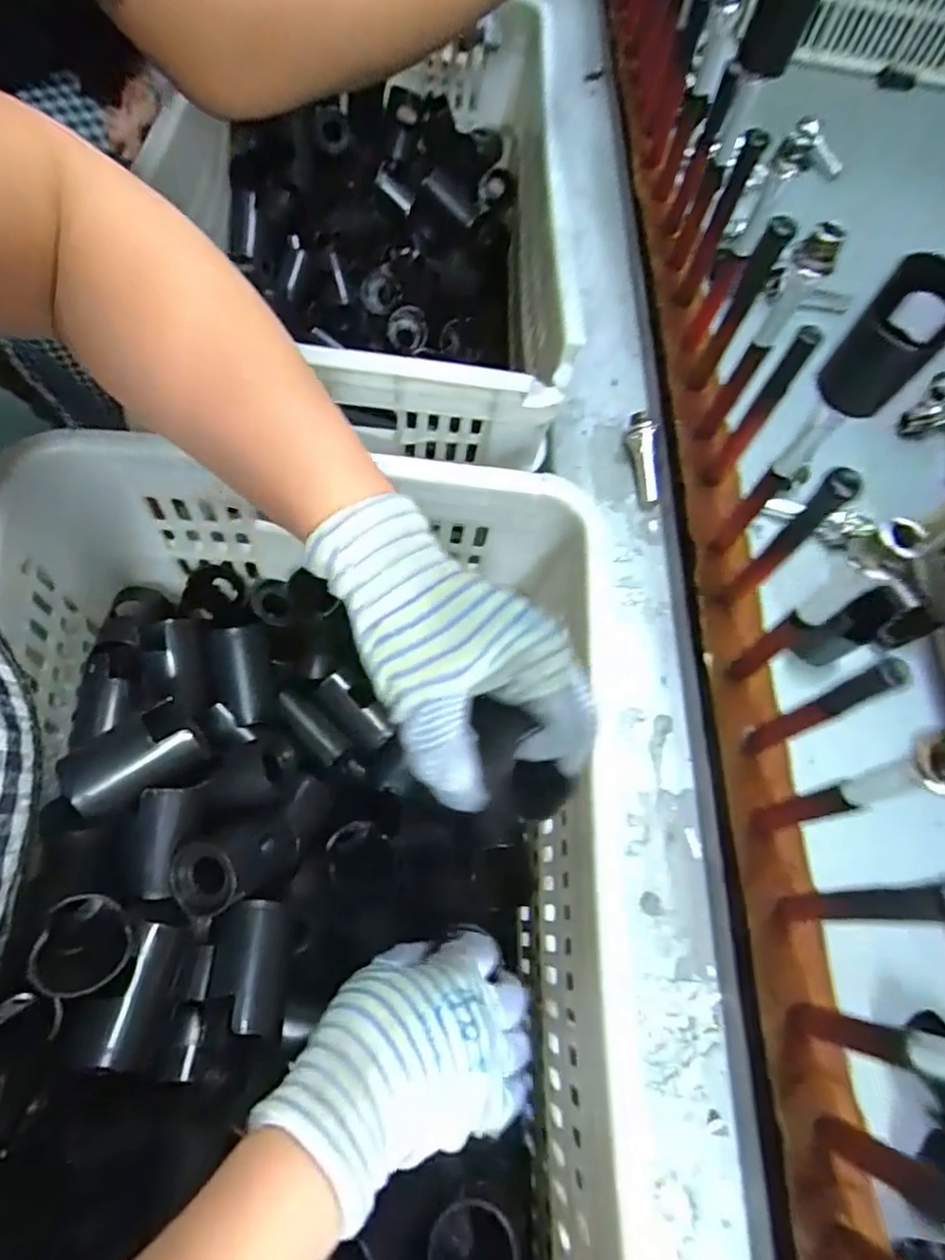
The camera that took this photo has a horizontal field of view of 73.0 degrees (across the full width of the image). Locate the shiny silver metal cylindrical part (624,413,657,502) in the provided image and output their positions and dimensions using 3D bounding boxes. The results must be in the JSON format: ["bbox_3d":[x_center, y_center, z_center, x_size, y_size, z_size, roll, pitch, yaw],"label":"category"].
[{"bbox_3d":[0.143,-0.146,0.539,0.019,0.019,0.080,-5,83,-1],"label":"shiny silver metal cylindrical part"}]

